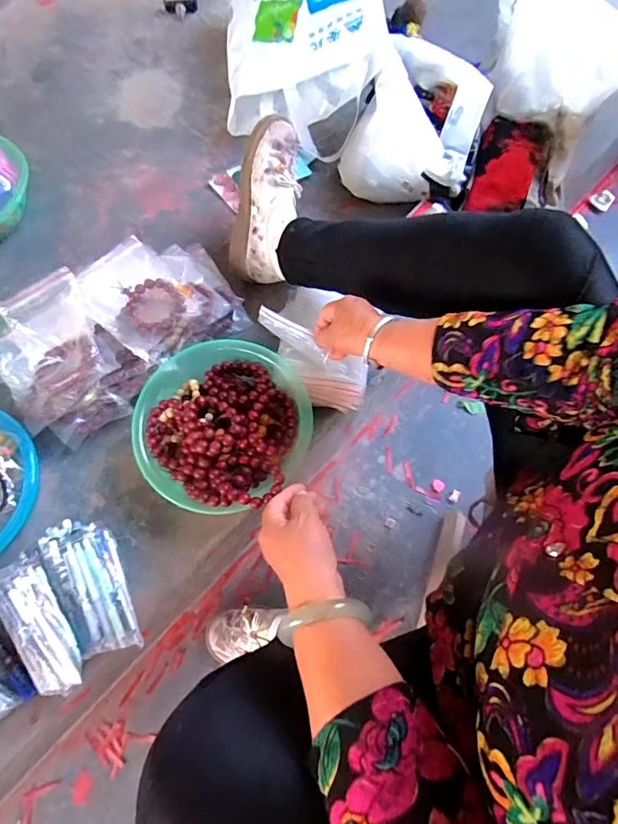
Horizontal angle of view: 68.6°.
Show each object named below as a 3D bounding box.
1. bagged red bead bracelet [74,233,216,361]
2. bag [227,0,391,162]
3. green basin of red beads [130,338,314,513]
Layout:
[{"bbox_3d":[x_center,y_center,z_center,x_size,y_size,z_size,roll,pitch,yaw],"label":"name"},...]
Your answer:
[{"bbox_3d":[-0.239,-0.169,0.664,0.162,0.026,0.144,37,67,5],"label":"bagged red bead bracelet"},{"bbox_3d":[-0.014,-0.681,0.835,0.275,0.149,0.380,-2,72,1],"label":"bag"},{"bbox_3d":[-0.124,0.014,0.630,0.243,0.087,0.232,-1,72,2],"label":"green basin of red beads"}]

